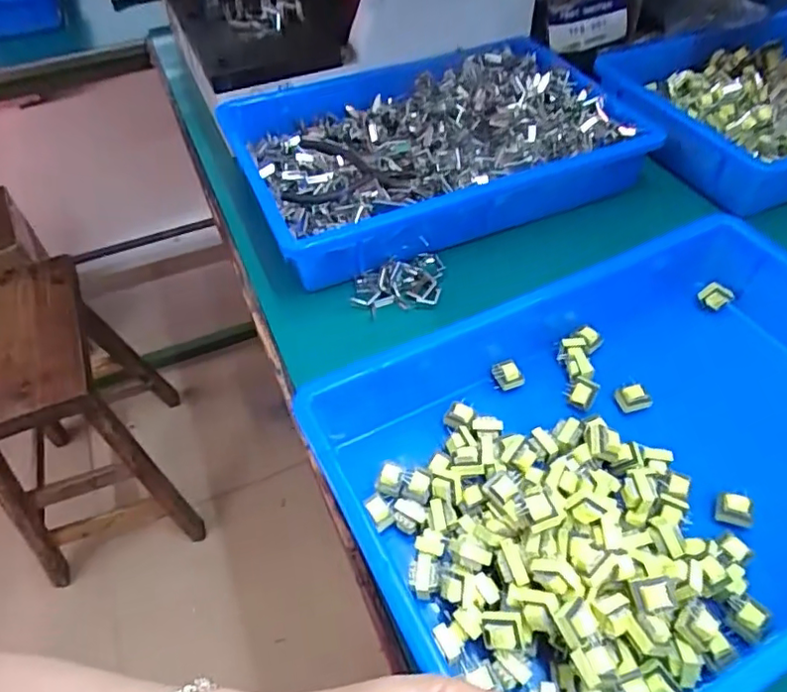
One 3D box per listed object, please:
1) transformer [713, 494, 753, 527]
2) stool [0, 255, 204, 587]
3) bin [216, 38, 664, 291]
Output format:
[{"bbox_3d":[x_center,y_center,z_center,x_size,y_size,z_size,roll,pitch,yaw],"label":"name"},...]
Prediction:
[{"bbox_3d":[0.205,0.098,0.351,0.020,0.013,0.014,16,53,16],"label":"transformer"},{"bbox_3d":[-0.564,0.125,1.008,0.268,0.428,0.345,-21,52,-14],"label":"stool"},{"bbox_3d":[0.034,-0.197,0.573,0.351,0.062,0.249,-19,52,-12],"label":"bin"}]

